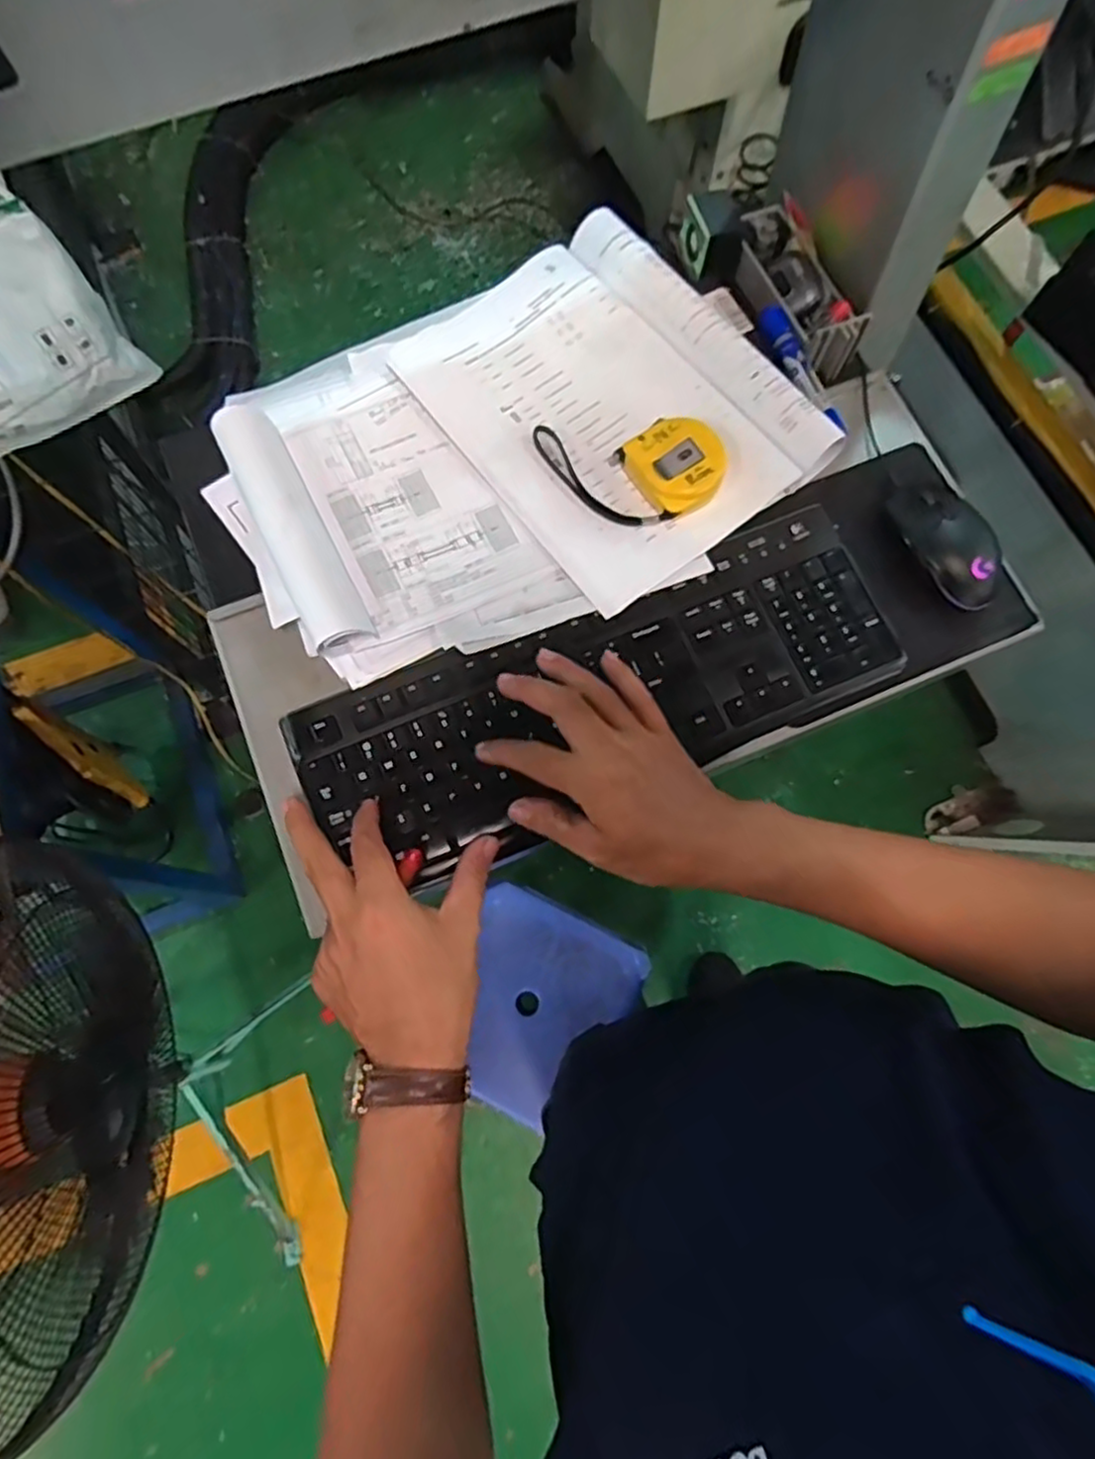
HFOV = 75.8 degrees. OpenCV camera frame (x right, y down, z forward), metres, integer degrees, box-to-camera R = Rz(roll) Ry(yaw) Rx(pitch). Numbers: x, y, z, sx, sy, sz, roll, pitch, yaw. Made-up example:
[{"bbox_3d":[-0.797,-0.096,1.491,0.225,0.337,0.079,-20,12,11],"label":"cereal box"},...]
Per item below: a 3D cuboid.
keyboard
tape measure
[{"bbox_3d":[0.042,-0.027,0.516,0.439,0.018,0.150,-20,74,-6],"label":"keyboard"},{"bbox_3d":[0.061,-0.199,0.536,0.139,0.032,0.081,6,73,1],"label":"tape measure"}]

